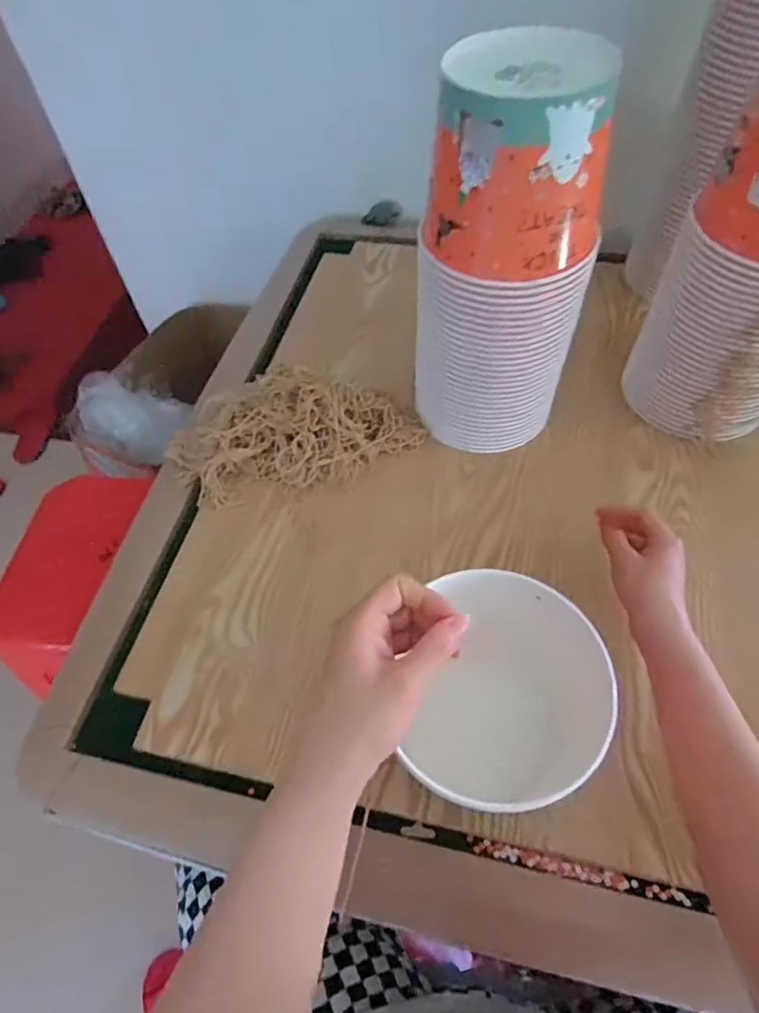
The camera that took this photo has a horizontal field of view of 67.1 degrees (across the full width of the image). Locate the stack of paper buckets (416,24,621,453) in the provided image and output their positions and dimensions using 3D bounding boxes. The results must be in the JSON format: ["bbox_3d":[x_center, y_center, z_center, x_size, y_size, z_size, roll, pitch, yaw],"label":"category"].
[{"bbox_3d":[0.114,-0.205,0.551,0.133,0.369,0.128,38,64,25],"label":"stack of paper buckets"}]

